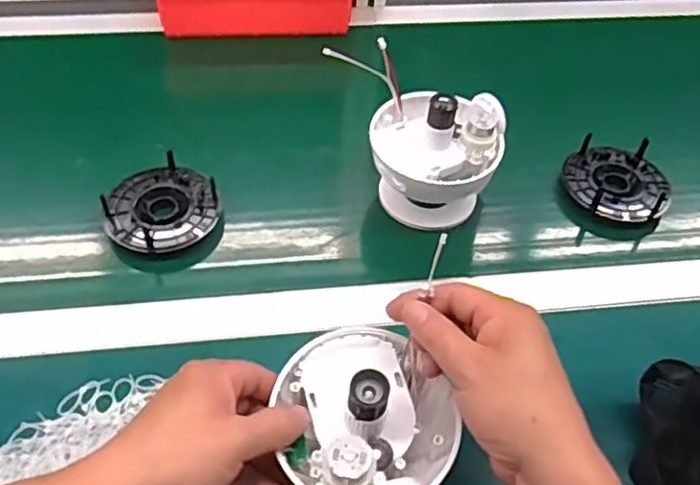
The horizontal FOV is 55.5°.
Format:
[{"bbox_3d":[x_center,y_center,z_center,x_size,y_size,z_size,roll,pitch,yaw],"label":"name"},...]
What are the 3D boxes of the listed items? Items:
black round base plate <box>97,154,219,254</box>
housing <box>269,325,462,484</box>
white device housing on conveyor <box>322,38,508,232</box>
[{"bbox_3d":[-0.169,-0.028,0.608,0.091,0.036,0.098,1,48,-2],"label":"black round base plate"},{"bbox_3d":[0.008,0.107,0.412,0.117,0.074,0.116,1,52,-2],"label":"housing"},{"bbox_3d":[0.068,-0.088,0.617,0.122,0.124,0.134,-12,52,-14],"label":"white device housing on conveyor"}]

